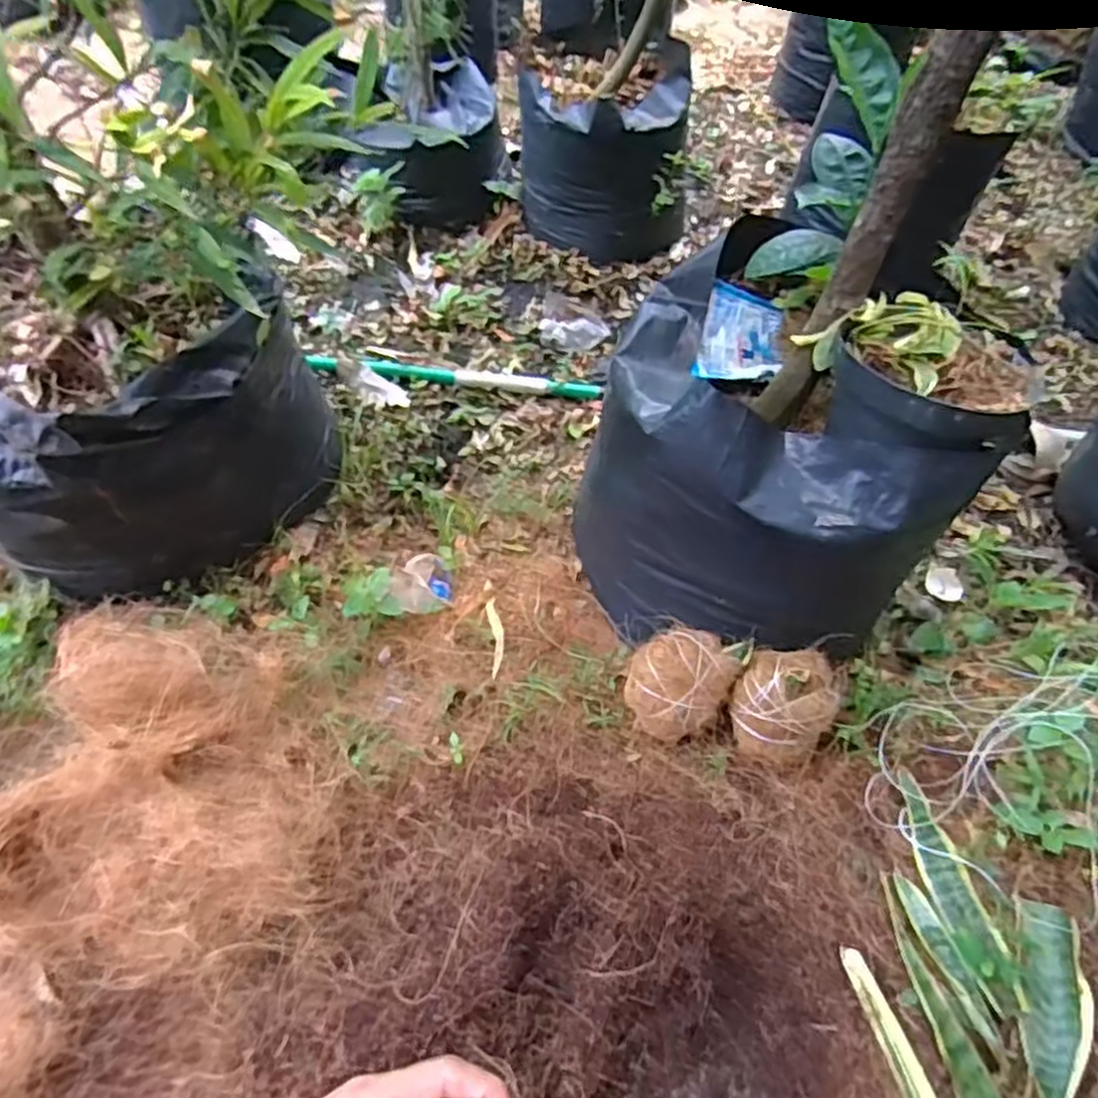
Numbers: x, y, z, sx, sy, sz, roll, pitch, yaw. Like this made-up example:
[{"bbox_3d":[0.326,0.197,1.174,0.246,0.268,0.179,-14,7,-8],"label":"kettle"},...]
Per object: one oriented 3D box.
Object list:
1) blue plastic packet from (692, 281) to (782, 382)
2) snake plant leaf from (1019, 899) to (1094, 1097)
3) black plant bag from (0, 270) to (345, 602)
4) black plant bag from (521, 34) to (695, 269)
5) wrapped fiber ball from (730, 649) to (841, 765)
[{"bbox_3d":[0.193,-0.205,0.732,0.110,0.030,0.112,11,75,-22],"label":"blue plastic packet"},{"bbox_3d":[0.391,0.352,0.584,0.049,0.018,0.153,17,54,12],"label":"snake plant leaf"},{"bbox_3d":[-0.427,-0.133,0.785,0.304,0.253,0.360,33,56,22],"label":"black plant bag"},{"bbox_3d":[0.089,-0.611,1.179,0.257,0.230,0.217,4,50,1],"label":"black plant bag"},{"bbox_3d":[0.214,0.142,0.686,0.080,0.093,0.082,0,52,0],"label":"wrapped fiber ball"}]

